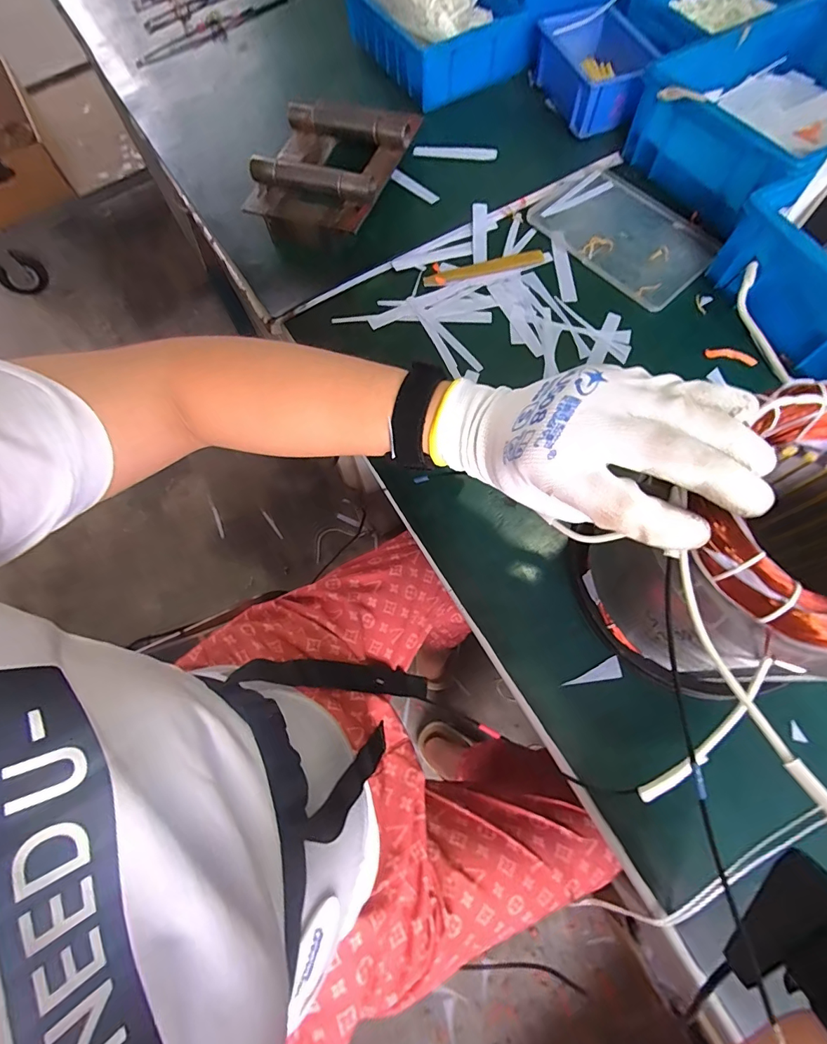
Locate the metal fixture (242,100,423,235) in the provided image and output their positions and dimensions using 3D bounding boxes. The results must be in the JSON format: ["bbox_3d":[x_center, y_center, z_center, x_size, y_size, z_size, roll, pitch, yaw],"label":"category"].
[{"bbox_3d":[-0.089,-0.396,0.489,0.140,0.051,0.188,21,74,9],"label":"metal fixture"}]

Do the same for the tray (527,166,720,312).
[{"bbox_3d":[0.229,-0.316,0.482,0.121,0.009,0.183,-39,74,-10],"label":"tray"}]

